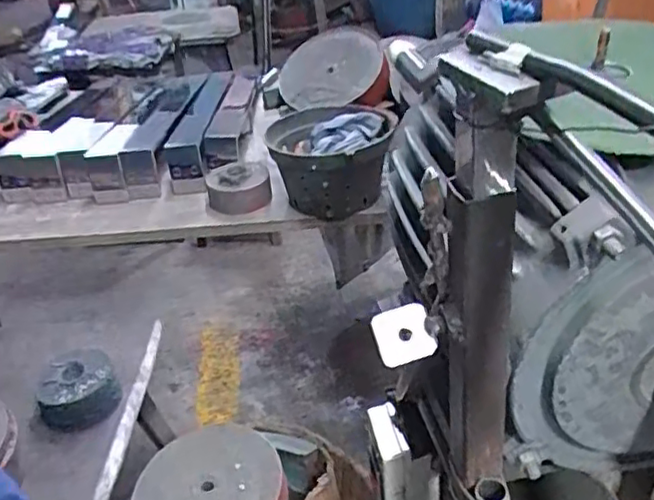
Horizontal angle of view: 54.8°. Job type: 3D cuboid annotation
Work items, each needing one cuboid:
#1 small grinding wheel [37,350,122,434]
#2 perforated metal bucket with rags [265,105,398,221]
[{"bbox_3d":[-0.314,0.174,0.793,0.096,0.054,0.093,-22,37,-22],"label":"small grinding wheel"},{"bbox_3d":[0.001,-0.132,0.911,0.165,0.108,0.175,-4,34,3],"label":"perforated metal bucket with rags"}]

